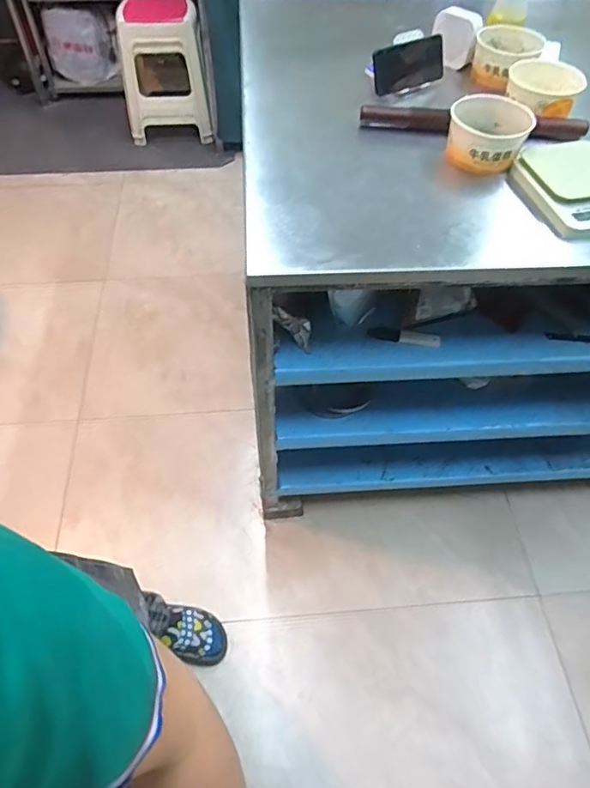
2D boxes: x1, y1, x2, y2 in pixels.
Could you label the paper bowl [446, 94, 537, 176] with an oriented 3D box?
[{"bbox_3d":[0.324,-0.435,0.887,0.128,0.071,0.153,16,56,10],"label":"paper bowl"}]

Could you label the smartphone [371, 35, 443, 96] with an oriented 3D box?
[{"bbox_3d":[0.215,-0.623,1.000,0.168,0.075,0.015,-24,43,-18],"label":"smartphone"}]

